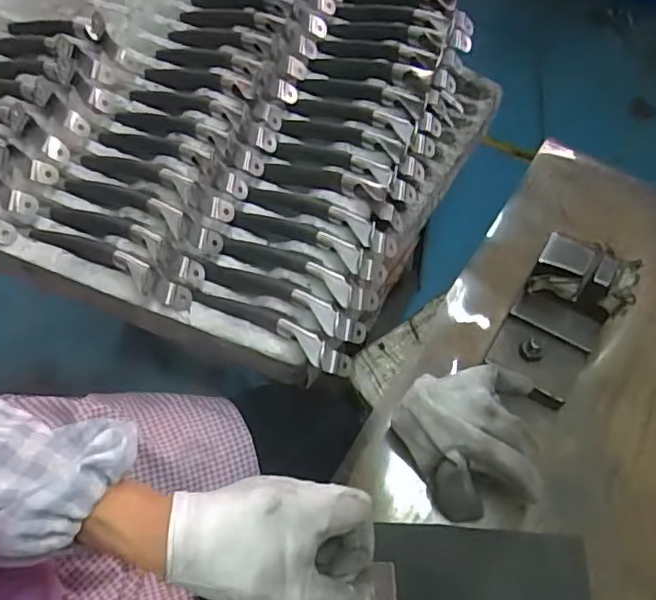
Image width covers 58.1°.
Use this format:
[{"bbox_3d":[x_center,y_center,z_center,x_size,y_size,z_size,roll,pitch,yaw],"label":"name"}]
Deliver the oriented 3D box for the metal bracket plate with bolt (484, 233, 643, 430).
[{"bbox_3d":[0.156,0.020,0.414,0.069,0.080,0.103,30,67,16],"label":"metal bracket plate with bolt"}]

